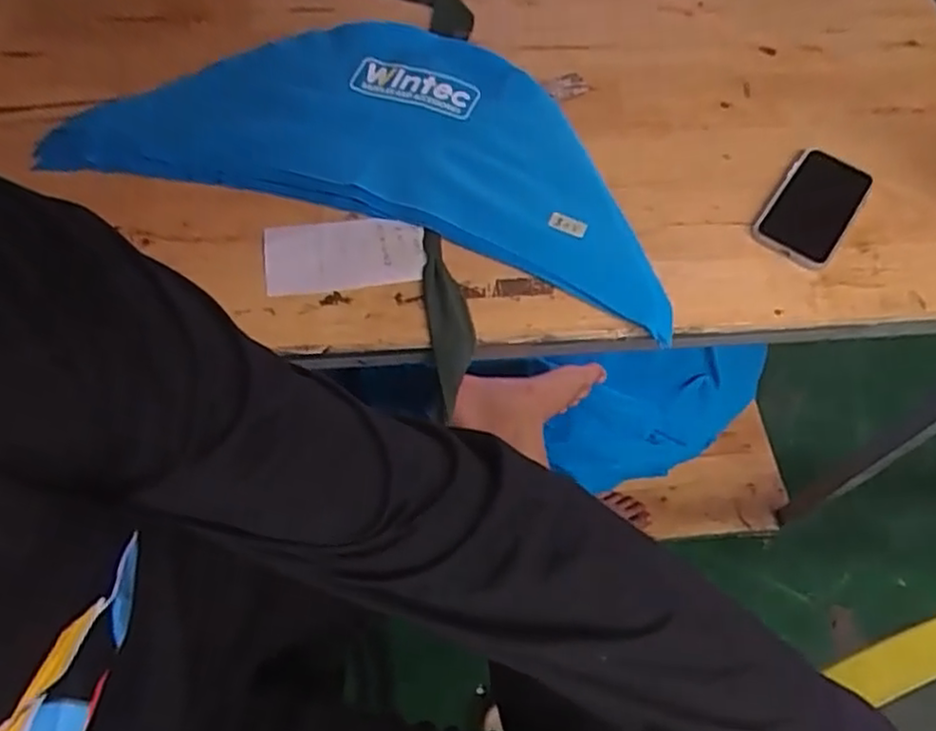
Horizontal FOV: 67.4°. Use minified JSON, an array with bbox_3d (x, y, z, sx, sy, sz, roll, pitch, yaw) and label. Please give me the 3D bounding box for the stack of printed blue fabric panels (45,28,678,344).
[{"bbox_3d":[-0.065,-0.211,0.665,0.545,0.034,0.272,15,60,4],"label":"stack of printed blue fabric panels"}]

